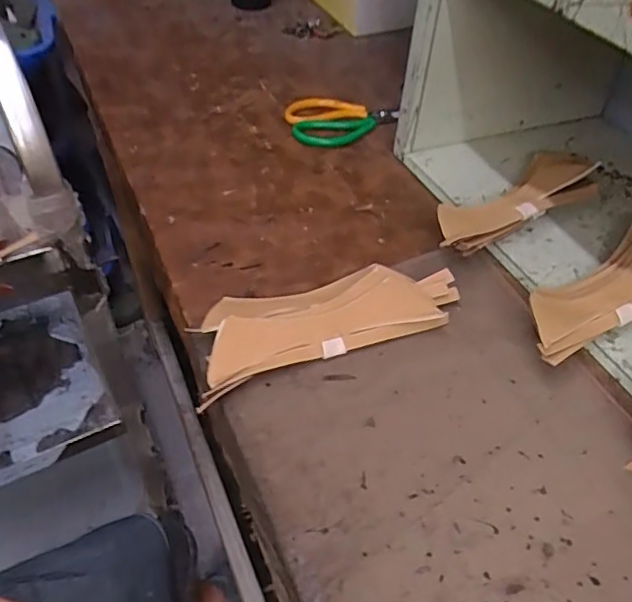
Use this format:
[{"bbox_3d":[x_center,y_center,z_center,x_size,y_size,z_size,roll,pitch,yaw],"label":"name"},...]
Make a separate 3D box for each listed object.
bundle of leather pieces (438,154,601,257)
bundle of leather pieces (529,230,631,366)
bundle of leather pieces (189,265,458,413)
[{"bbox_3d":[0.194,-0.099,0.572,0.228,0.041,0.067,-23,52,-23],"label":"bundle of leather pieces"},{"bbox_3d":[0.252,-0.006,0.493,0.221,0.040,0.078,-27,54,-26],"label":"bundle of leather pieces"},{"bbox_3d":[0.006,0.009,0.483,0.222,0.024,0.086,-16,50,-18],"label":"bundle of leather pieces"}]

